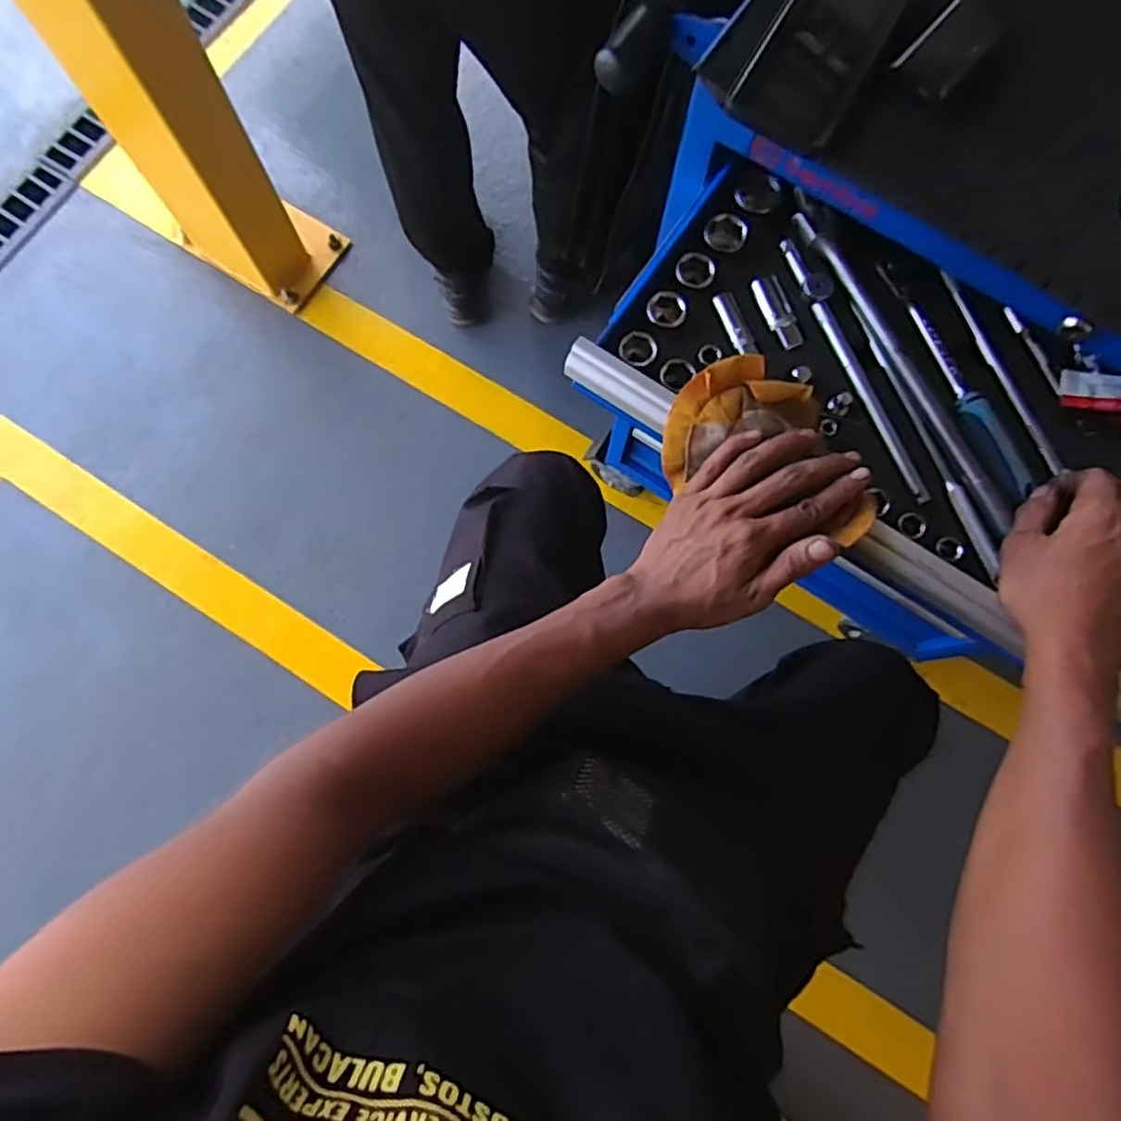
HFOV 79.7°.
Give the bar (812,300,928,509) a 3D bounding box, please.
[{"bbox_3d":[0.248,-0.128,0.540,0.018,0.011,0.182,-18,78,-5],"label":"bar"}]

